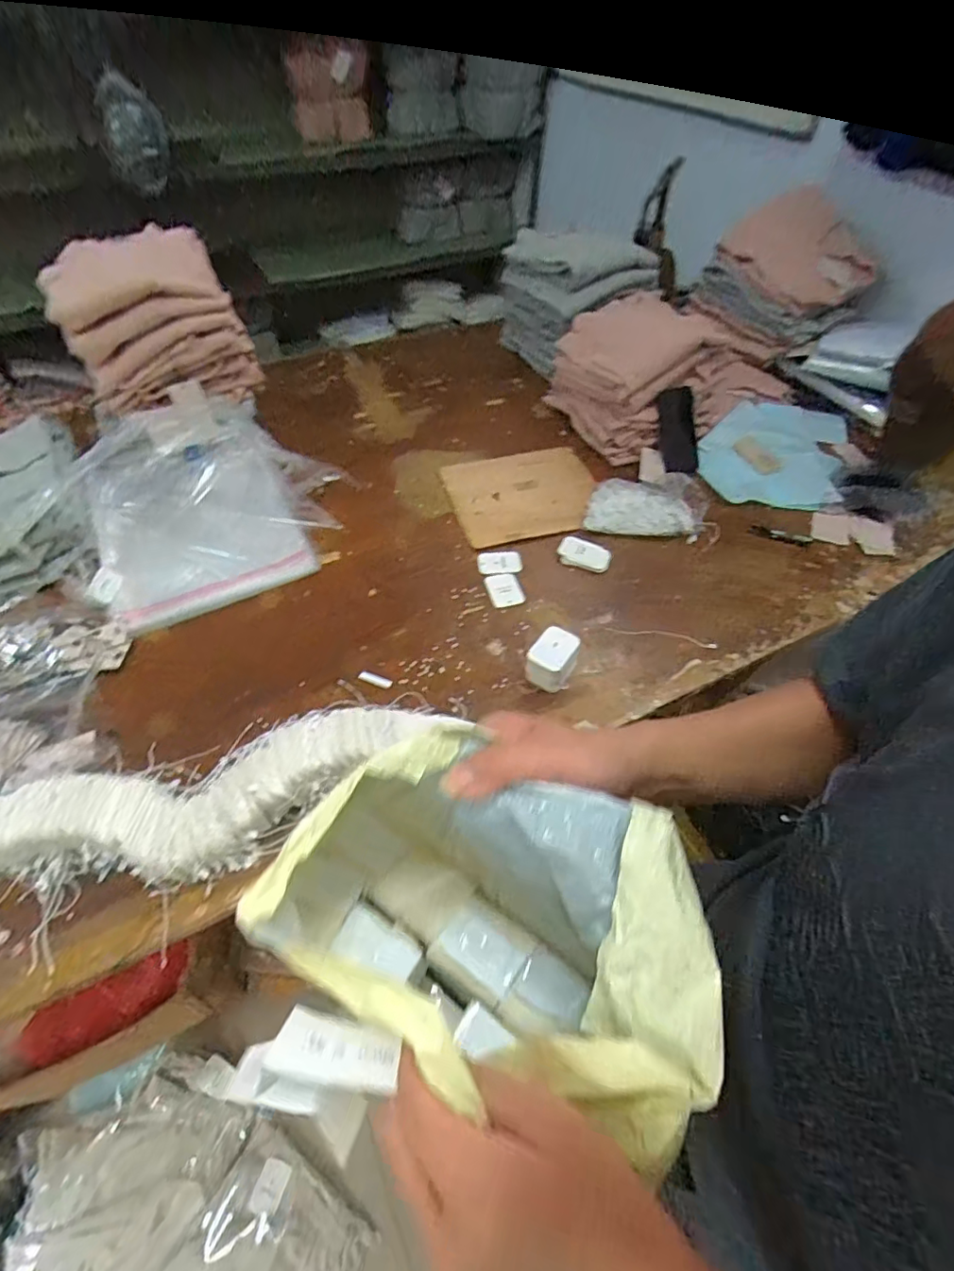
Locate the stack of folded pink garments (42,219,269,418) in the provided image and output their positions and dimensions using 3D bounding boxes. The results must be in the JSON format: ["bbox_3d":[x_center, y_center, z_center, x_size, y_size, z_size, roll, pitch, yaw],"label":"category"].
[{"bbox_3d":[-0.573,-0.563,0.978,0.273,0.198,0.245,-20,55,-17],"label":"stack of folded pink garments"}]

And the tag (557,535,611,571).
[{"bbox_3d":[0.184,-0.140,0.942,0.089,0.008,0.061,21,54,15],"label":"tag"}]

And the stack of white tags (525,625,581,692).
[{"bbox_3d":[0.107,0.034,0.771,0.057,0.058,0.074,29,56,20],"label":"stack of white tags"}]

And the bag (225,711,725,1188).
[{"bbox_3d":[0.000,0.159,0.299,0.223,0.140,0.144,18,56,11],"label":"bag"}]

